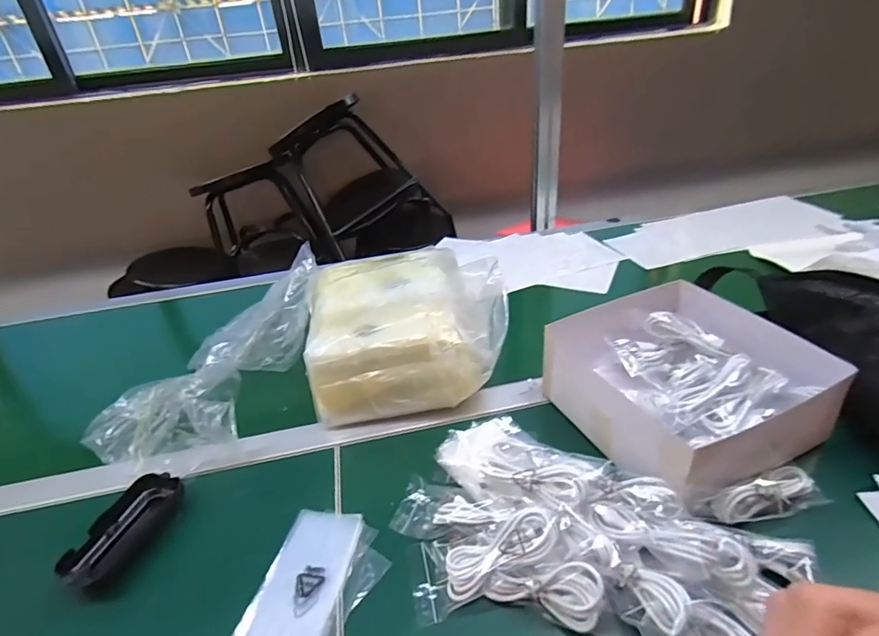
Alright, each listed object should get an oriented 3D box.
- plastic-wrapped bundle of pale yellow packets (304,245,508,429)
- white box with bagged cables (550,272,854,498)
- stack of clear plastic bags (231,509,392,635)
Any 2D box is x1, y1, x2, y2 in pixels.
[{"bbox_3d":[-0.044,0.010,0.611,0.230,0.130,0.222,-9,33,-6],"label":"plastic-wrapped bundle of pale yellow packets"},{"bbox_3d":[0.246,0.064,0.508,0.205,0.090,0.224,-17,34,-17],"label":"white box with bagged cables"},{"bbox_3d":[-0.110,0.234,0.384,0.099,0.011,0.174,4,34,15],"label":"stack of clear plastic bags"}]

